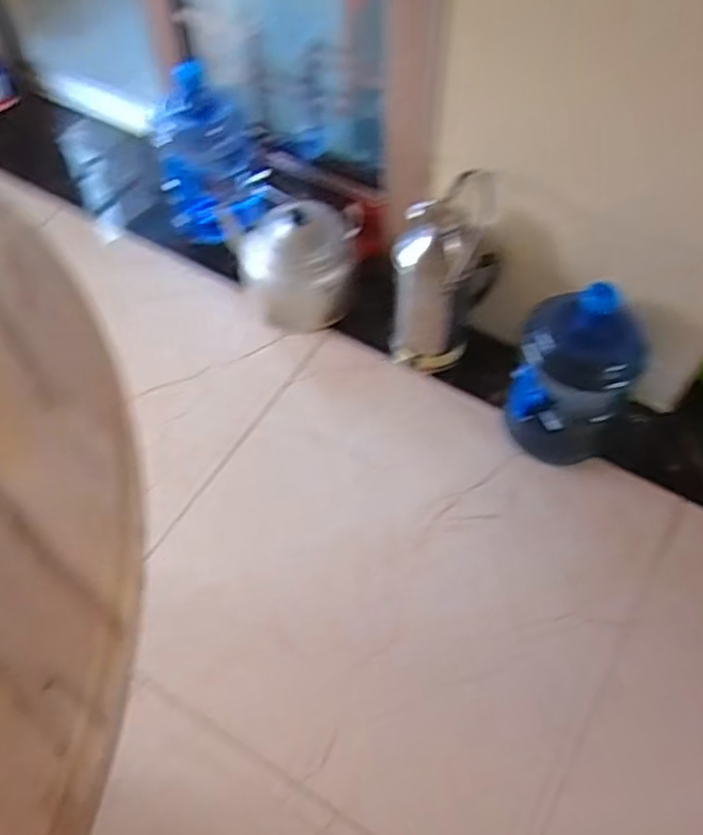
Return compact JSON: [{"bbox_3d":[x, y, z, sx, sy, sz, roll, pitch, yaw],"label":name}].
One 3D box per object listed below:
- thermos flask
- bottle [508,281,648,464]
[{"bbox_3d":[0.176,-0.245,1.420,0.177,0.392,0.117,-5,56,-4],"label":"thermos flask"},{"bbox_3d":[0.403,-0.074,1.344,0.212,0.363,0.185,23,63,15],"label":"bottle"}]

